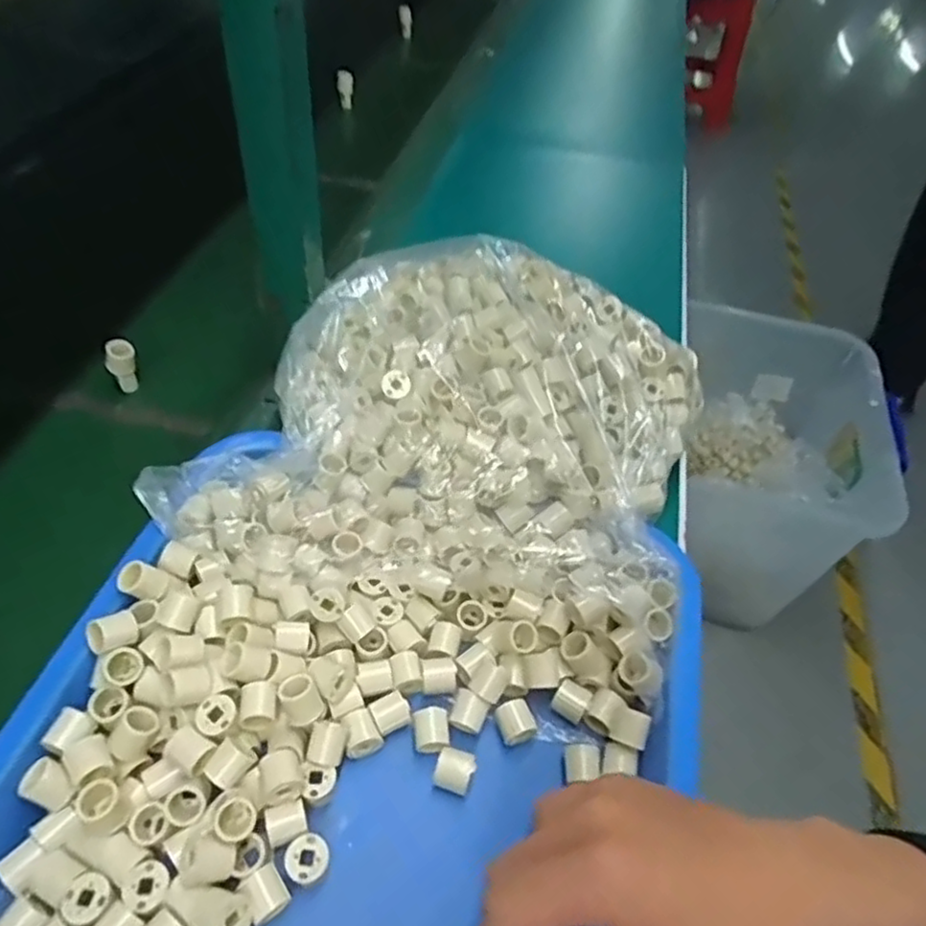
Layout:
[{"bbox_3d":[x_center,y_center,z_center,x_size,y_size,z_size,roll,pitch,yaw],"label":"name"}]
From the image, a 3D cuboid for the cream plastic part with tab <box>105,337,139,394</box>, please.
[{"bbox_3d":[-0.270,-0.077,0.543,0.021,0.042,0.015,-20,54,-21],"label":"cream plastic part with tab"}]

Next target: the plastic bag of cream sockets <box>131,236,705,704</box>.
[{"bbox_3d":[0.011,-0.042,0.474,0.299,0.086,0.305,16,49,8],"label":"plastic bag of cream sockets"}]

